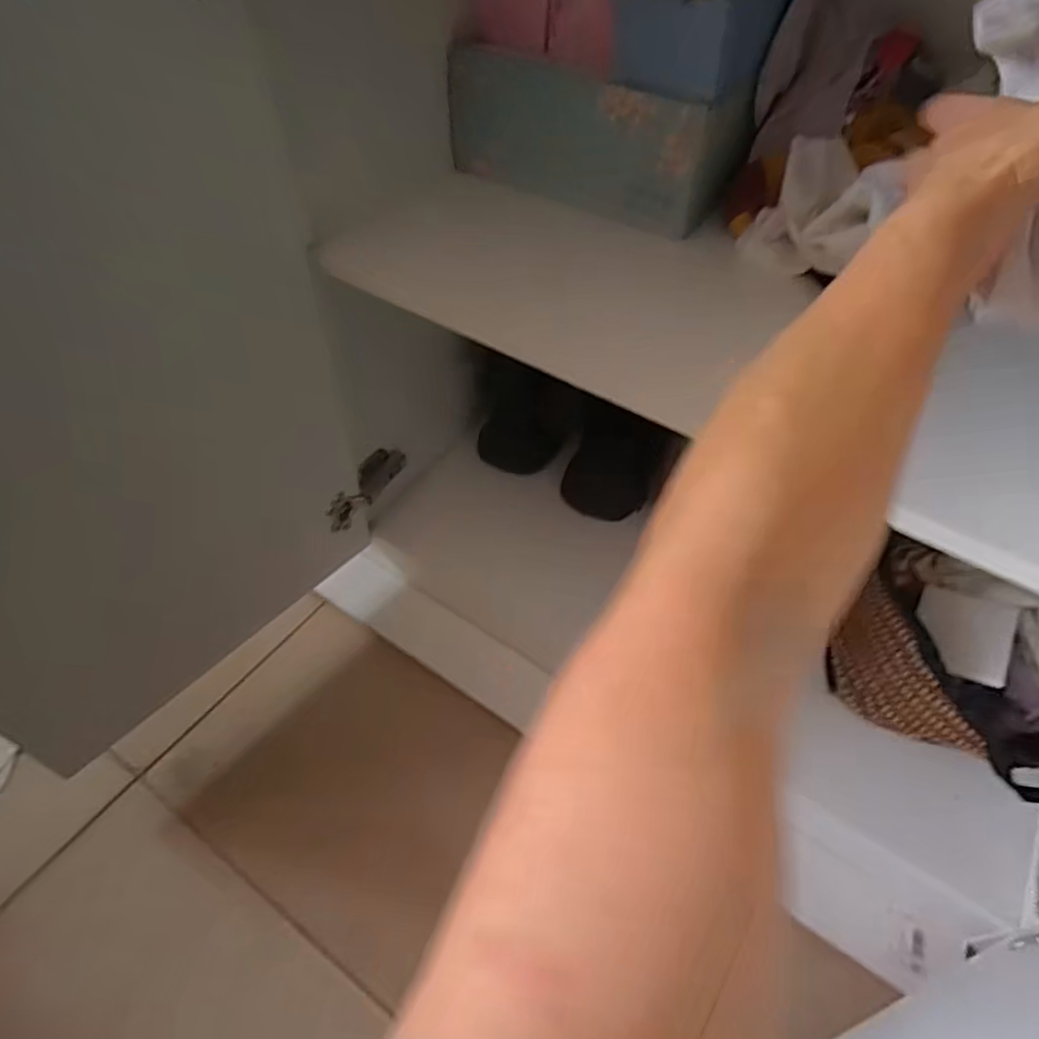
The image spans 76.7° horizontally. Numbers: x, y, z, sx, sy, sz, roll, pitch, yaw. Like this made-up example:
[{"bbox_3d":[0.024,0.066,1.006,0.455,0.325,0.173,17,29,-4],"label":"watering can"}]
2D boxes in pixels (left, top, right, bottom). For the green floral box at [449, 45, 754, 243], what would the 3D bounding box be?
[{"bbox_3d":[0.075,-0.364,0.613,0.272,0.106,0.098,30,60,23],"label":"green floral box"}]

